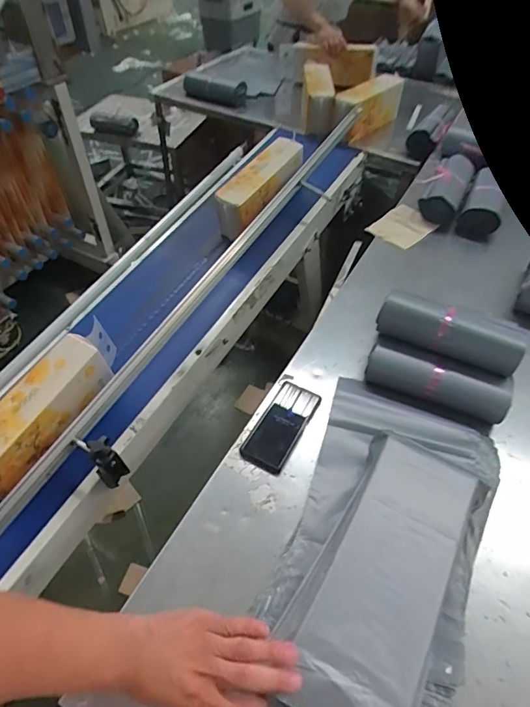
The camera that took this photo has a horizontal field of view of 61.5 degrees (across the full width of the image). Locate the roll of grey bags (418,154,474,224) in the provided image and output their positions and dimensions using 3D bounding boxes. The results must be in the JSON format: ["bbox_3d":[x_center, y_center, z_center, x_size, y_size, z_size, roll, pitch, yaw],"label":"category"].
[{"bbox_3d":[0.492,-0.443,1.206,0.098,0.083,0.264,21,52,16],"label":"roll of grey bags"}]

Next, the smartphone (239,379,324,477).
[{"bbox_3d":[0.028,0.122,0.755,0.076,0.009,0.166,24,53,18],"label":"smartphone"}]

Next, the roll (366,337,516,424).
[{"bbox_3d":[0.296,0.046,0.769,0.236,0.072,0.068,20,52,16],"label":"roll"}]

